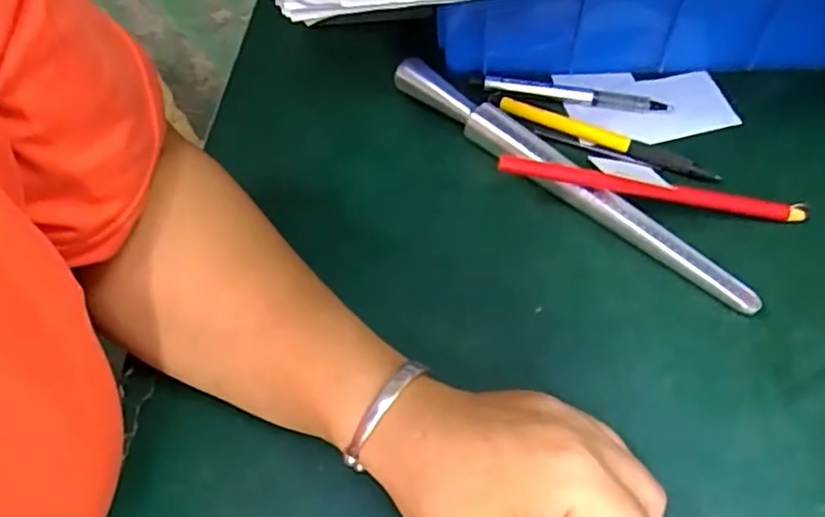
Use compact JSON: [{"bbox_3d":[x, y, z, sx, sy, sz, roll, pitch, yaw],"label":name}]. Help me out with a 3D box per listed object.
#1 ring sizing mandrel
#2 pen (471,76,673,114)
[{"bbox_3d":[0.083,-0.049,0.368,0.024,0.021,0.240,-40,65,-19],"label":"ring sizing mandrel"},{"bbox_3d":[0.099,-0.105,0.410,0.120,0.011,0.014,13,60,11],"label":"pen"}]

